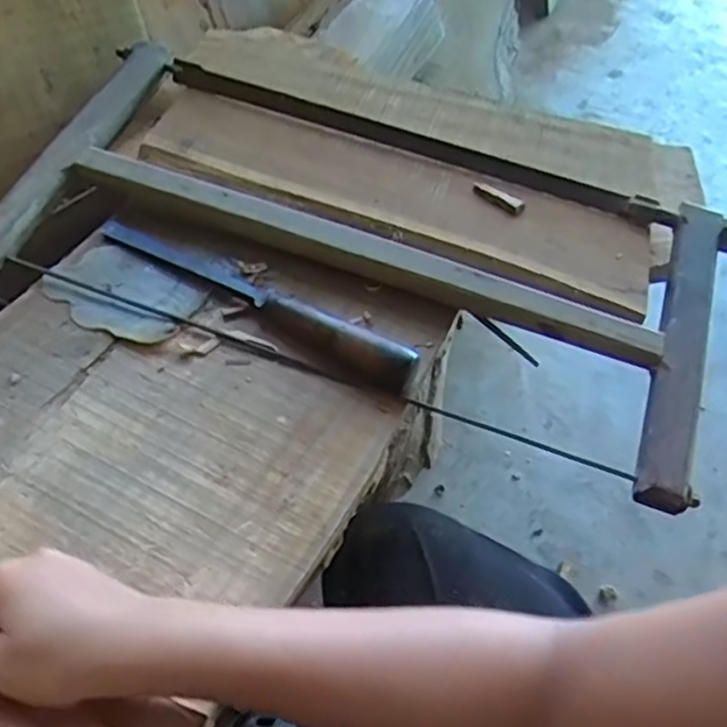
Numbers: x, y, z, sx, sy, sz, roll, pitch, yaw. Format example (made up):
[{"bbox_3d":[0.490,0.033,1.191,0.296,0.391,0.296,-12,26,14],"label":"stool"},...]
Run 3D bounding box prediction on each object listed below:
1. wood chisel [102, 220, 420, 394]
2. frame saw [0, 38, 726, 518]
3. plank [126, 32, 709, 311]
[{"bbox_3d":[-0.095,-0.055,0.570,0.301,0.031,0.027,27,54,16],"label":"wood chisel"},{"bbox_3d":[0.019,-0.115,0.613,0.626,0.083,0.313,17,52,9],"label":"frame saw"},{"bbox_3d":[0.046,-0.220,0.679,0.505,0.031,0.279,21,53,12],"label":"plank"}]

